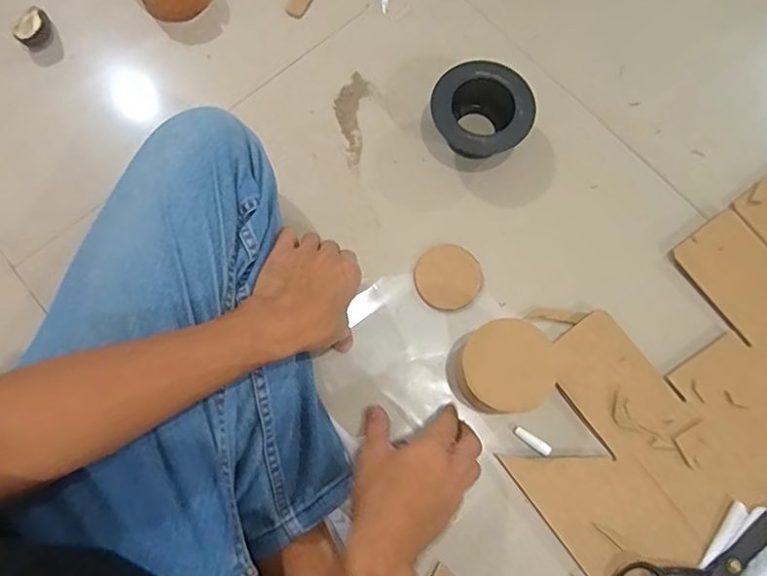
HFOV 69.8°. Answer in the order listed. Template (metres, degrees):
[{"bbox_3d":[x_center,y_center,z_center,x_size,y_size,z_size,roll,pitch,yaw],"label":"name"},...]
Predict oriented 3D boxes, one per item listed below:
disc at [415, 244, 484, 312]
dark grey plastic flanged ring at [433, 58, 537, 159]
[{"bbox_3d":[0.069,-0.011,0.580,0.069,0.007,0.066,0,74,0],"label":"disc"},{"bbox_3d":[0.107,-0.188,0.601,0.103,0.056,0.104,0,74,0],"label":"dark grey plastic flanged ring"}]

